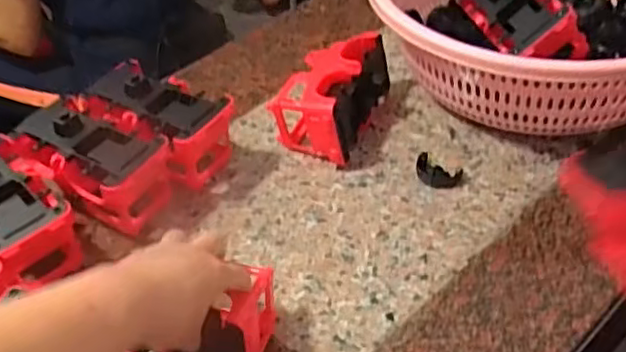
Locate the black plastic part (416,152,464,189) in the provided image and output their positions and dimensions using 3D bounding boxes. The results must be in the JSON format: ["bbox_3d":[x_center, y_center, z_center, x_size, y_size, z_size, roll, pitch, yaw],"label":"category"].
[{"bbox_3d":[0.128,-0.004,0.684,0.049,0.009,0.033,21,50,26],"label":"black plastic part"}]

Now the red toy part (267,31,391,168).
[{"bbox_3d":[0.023,-0.092,0.738,0.093,0.082,0.159,17,48,23],"label":"red toy part"}]

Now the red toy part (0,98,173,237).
[{"bbox_3d":[-0.217,-0.008,0.657,0.152,0.094,0.082,19,49,25],"label":"red toy part"}]

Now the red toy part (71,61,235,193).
[{"bbox_3d":[-0.161,-0.048,0.703,0.155,0.089,0.099,20,49,25],"label":"red toy part"}]

